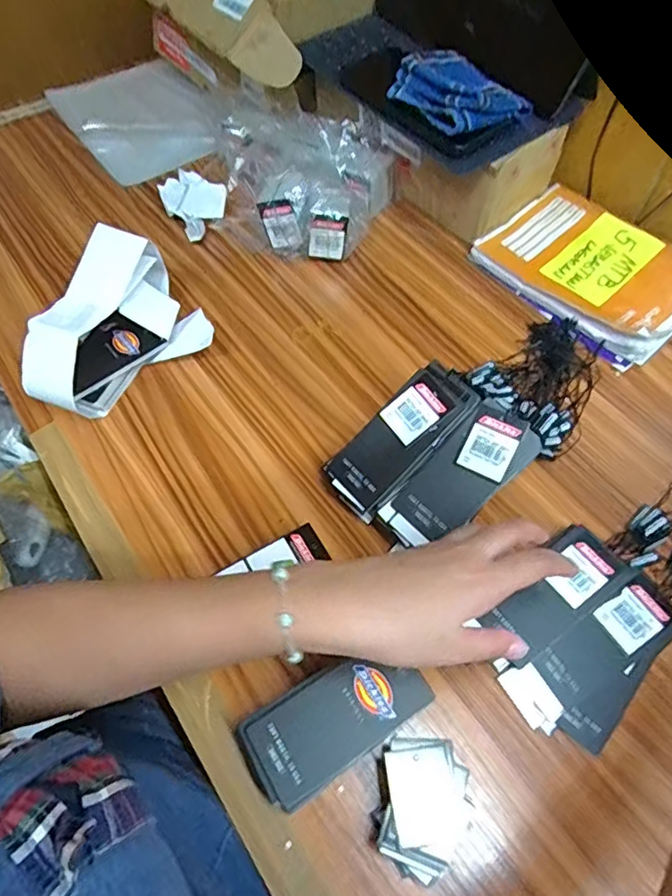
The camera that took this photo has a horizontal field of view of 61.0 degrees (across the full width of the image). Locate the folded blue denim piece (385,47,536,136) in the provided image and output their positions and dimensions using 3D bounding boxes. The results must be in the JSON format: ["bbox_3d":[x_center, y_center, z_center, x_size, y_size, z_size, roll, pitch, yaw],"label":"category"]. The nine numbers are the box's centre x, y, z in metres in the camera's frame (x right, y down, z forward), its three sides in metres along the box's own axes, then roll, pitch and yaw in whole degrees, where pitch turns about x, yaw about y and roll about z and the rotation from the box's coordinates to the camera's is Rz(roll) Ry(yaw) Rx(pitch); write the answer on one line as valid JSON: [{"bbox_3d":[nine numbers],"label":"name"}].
[{"bbox_3d":[0.112,-0.330,0.522,0.085,0.029,0.100,-39,67,-20],"label":"folded blue denim piece"}]

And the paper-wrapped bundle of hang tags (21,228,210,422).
[{"bbox_3d":[-0.199,-0.103,0.499,0.156,0.105,0.097,-25,62,-13],"label":"paper-wrapped bundle of hang tags"}]

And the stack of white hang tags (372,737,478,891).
[{"bbox_3d":[0.053,0.217,0.345,0.056,0.031,0.071,1,60,1],"label":"stack of white hang tags"}]

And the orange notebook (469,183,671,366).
[{"bbox_3d":[0.262,-0.183,0.580,0.143,0.026,0.204,-38,66,-19],"label":"orange notebook"}]

